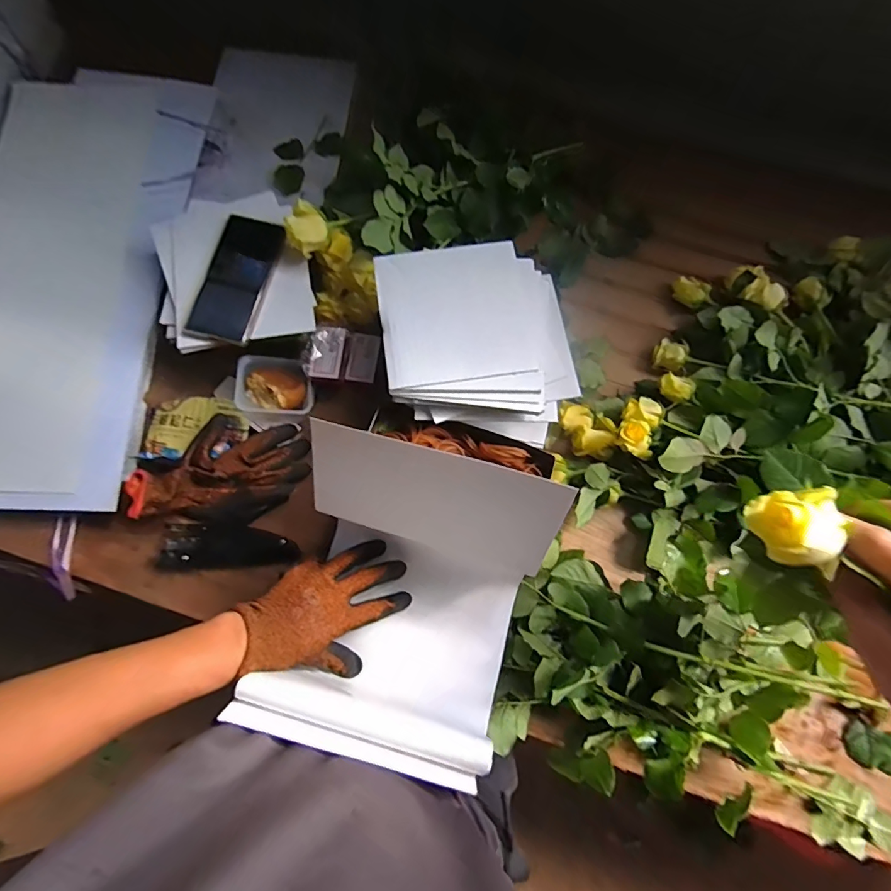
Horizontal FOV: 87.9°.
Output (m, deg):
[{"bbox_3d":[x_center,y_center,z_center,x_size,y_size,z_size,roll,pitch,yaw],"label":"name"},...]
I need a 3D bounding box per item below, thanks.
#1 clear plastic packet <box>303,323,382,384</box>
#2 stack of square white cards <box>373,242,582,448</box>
[{"bbox_3d":[-0.131,-0.117,0.596,0.096,0.017,0.064,3,103,-35],"label":"clear plastic packet"},{"bbox_3d":[0.036,-0.112,0.499,0.195,0.035,0.208,-7,79,-2],"label":"stack of square white cards"}]

